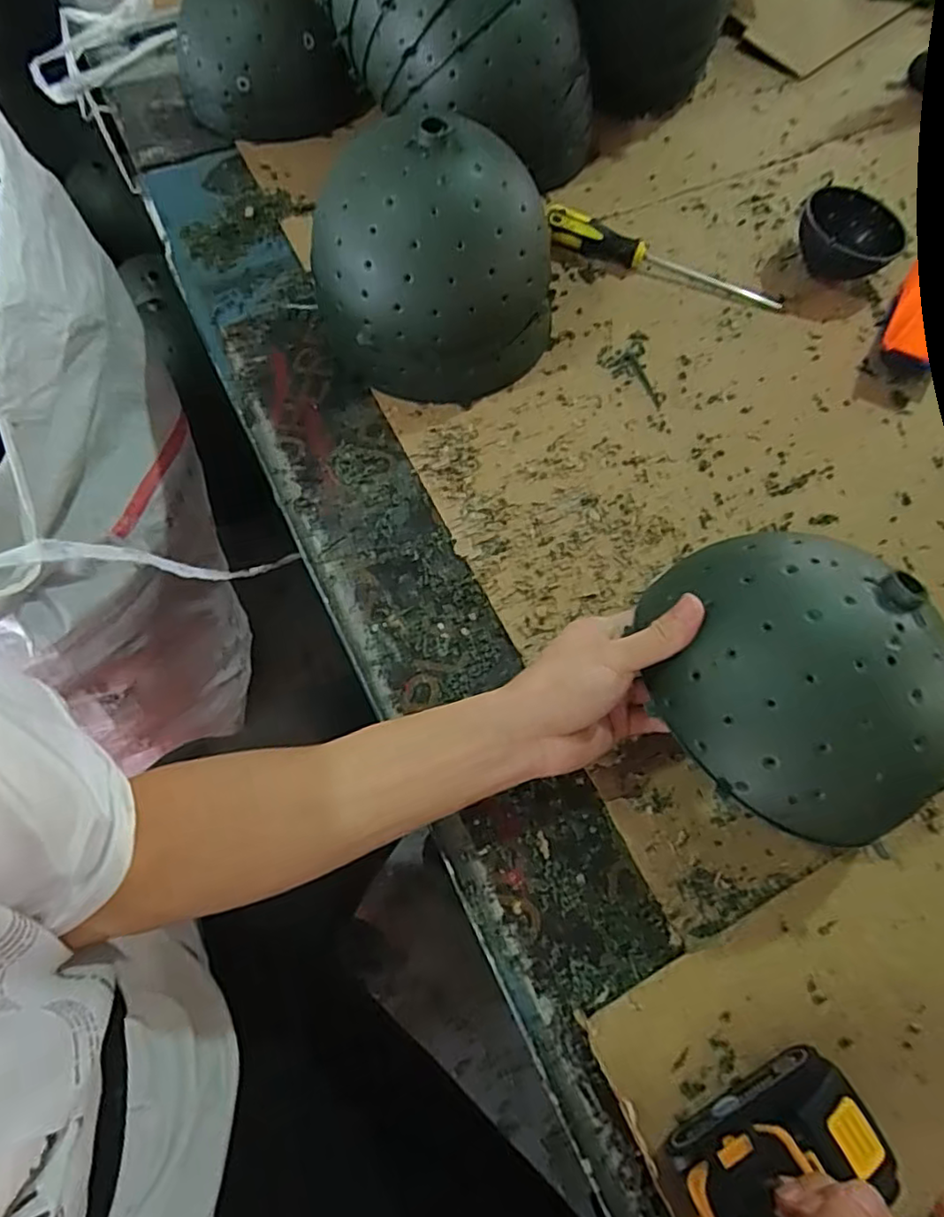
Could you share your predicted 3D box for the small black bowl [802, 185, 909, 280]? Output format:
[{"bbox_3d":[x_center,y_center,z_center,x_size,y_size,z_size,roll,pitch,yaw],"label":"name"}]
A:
[{"bbox_3d":[0.380,-0.376,0.649,0.100,0.046,0.082,29,70,11],"label":"small black bowl"}]

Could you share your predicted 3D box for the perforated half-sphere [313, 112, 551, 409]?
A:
[{"bbox_3d":[-0.035,-0.285,0.539,0.174,0.163,0.161,-33,71,-13],"label":"perforated half-sphere"}]

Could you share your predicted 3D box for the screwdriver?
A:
[{"bbox_3d":[0.192,-0.354,0.640,0.243,0.040,0.025,16,68,6],"label":"screwdriver"}]

